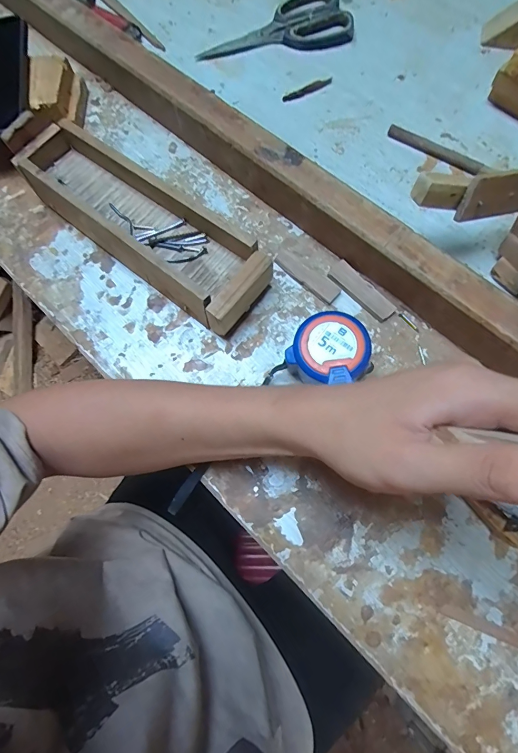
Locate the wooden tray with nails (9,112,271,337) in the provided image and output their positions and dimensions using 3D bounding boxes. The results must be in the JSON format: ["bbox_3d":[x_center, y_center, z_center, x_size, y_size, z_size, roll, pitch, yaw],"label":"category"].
[{"bbox_3d":[-0.109,-0.142,0.353,0.269,0.051,0.077,39,76,14],"label":"wooden tray with nails"}]

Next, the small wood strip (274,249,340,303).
[{"bbox_3d":[0.045,-0.095,0.356,0.070,0.008,0.021,41,77,15],"label":"small wood strip"}]

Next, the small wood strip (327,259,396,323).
[{"bbox_3d":[0.094,-0.078,0.347,0.023,0.008,0.070,-37,73,-11],"label":"small wood strip"}]

